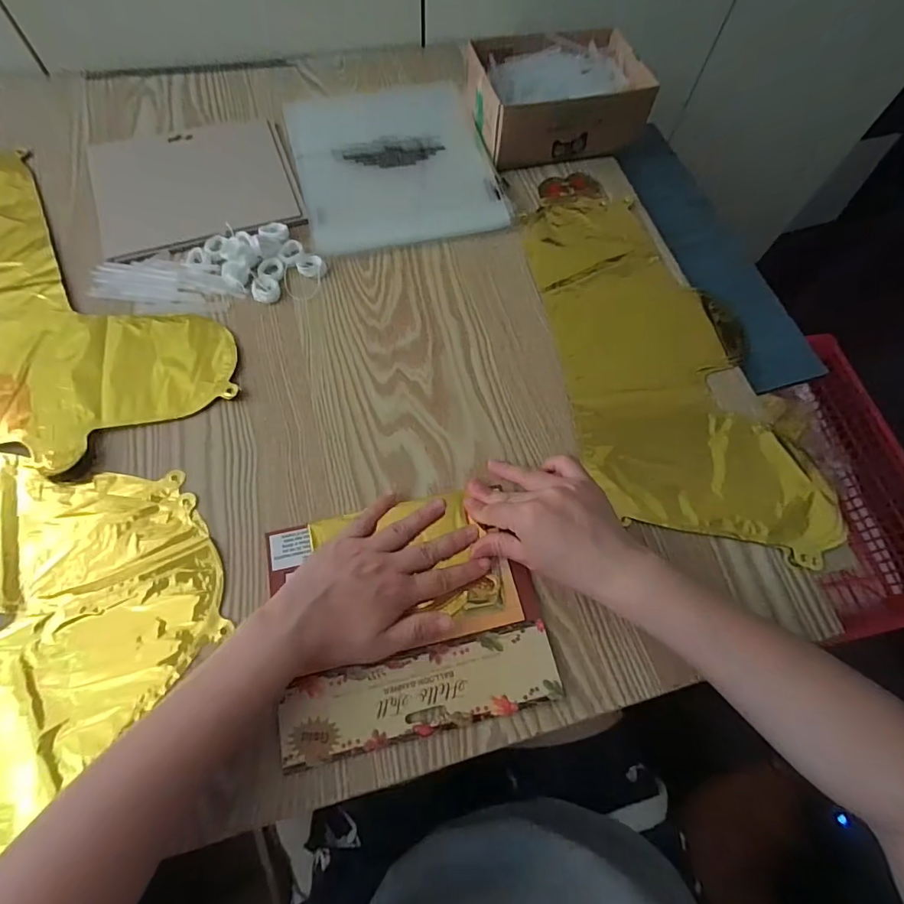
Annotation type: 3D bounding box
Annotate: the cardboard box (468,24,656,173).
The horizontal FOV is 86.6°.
[{"bbox_3d":[0.117,-0.410,0.555,0.189,0.068,0.143,-11,67,-8],"label":"cardboard box"}]

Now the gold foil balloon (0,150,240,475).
[{"bbox_3d":[-0.384,-0.166,0.456,0.232,0.009,0.403,-28,70,-15],"label":"gold foil balloon"}]

